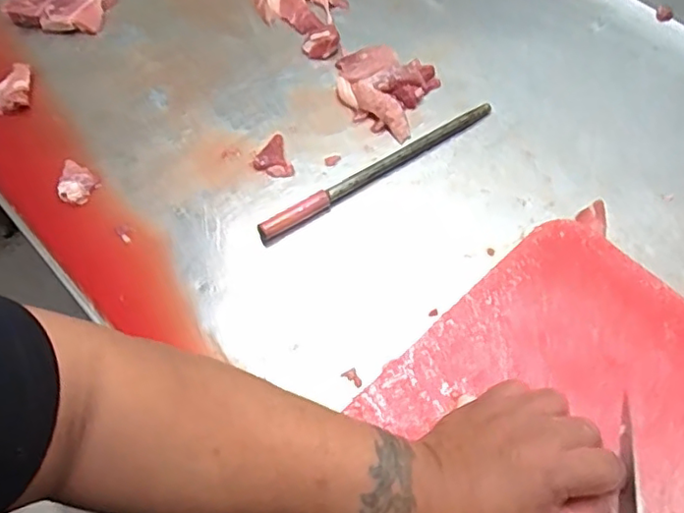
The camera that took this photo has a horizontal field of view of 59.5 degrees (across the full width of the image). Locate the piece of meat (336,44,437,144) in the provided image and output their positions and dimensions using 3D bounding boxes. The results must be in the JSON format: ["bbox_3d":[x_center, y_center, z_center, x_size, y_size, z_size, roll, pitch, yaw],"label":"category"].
[{"bbox_3d":[0.039,-0.181,0.635,0.108,0.020,0.095,25,66,16],"label":"piece of meat"}]

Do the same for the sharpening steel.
[{"bbox_3d":[0.038,-0.088,0.589,0.269,0.017,0.016,-31,64,-13],"label":"sharpening steel"}]

